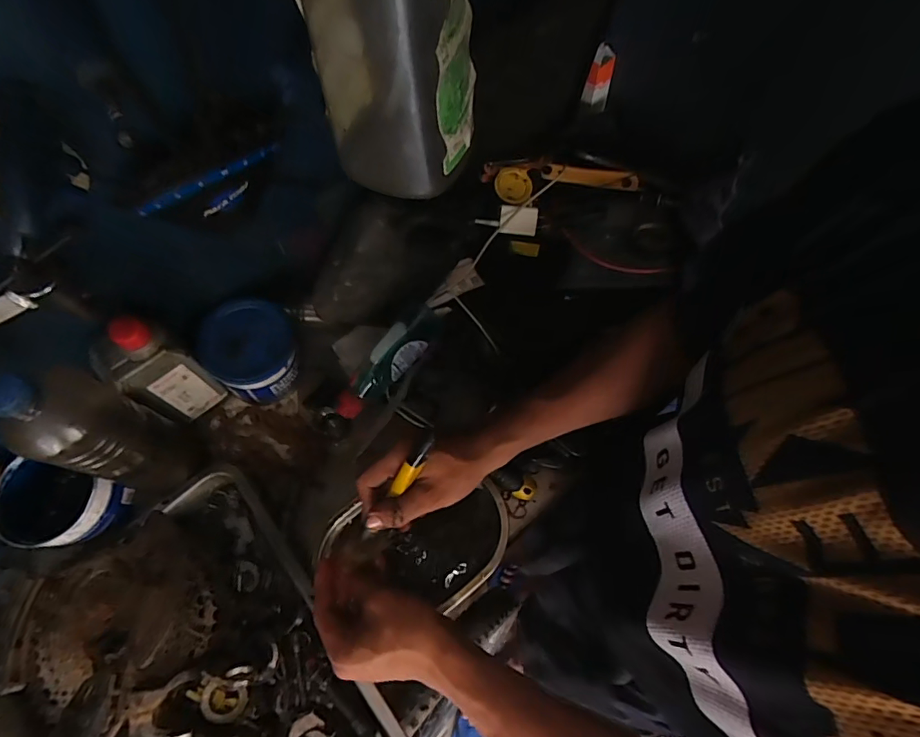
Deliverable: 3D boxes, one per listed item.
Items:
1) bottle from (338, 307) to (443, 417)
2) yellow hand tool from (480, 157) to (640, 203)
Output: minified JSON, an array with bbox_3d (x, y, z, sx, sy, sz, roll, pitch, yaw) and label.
[{"bbox_3d":[-0.086,-0.007,0.585,0.044,0.065,0.167,42,81,17],"label":"bottle"},{"bbox_3d":[0.135,-0.267,0.651,0.198,0.026,0.073,-3,67,-2],"label":"yellow hand tool"}]

